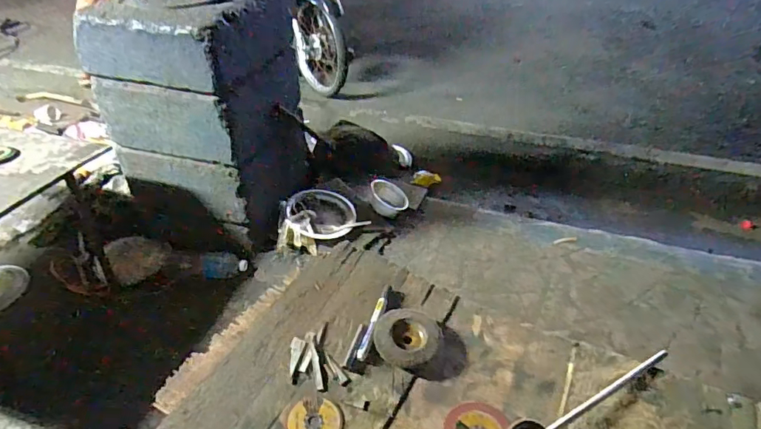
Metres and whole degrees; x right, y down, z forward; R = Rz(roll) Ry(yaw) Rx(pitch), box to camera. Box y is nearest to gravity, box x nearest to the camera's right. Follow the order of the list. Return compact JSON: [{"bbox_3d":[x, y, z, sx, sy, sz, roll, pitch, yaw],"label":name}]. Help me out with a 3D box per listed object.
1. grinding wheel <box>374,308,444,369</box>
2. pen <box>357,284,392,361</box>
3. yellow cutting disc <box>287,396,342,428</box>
[{"bbox_3d":[0.044,0.192,0.763,0.101,0.025,0.102,0,39,0],"label":"grinding wheel"},{"bbox_3d":[-0.009,0.168,0.771,0.016,0.011,0.142,11,40,13],"label":"pen"},{"bbox_3d":[-0.089,0.279,0.654,0.068,0.011,0.069,0,39,0],"label":"yellow cutting disc"}]

